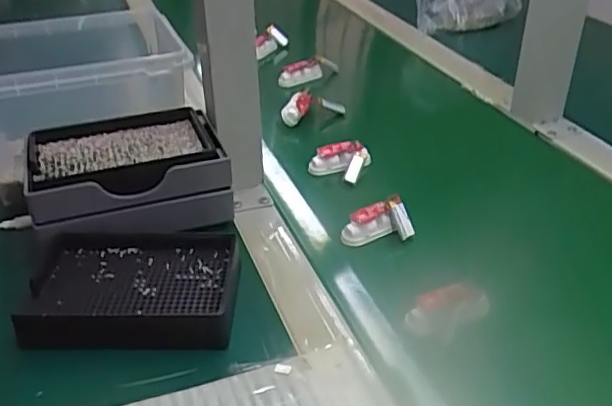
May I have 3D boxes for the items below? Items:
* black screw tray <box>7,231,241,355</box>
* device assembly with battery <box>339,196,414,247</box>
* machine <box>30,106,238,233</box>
[{"bbox_3d":[-0.122,0.059,0.444,0.145,0.029,0.096,-2,33,0],"label":"black screw tray"},{"bbox_3d":[0.057,0.018,0.516,0.057,0.033,0.016,-16,13,-5],"label":"device assembly with battery"},{"bbox_3d":[-0.144,-0.023,0.515,0.149,0.058,0.101,-11,34,-14],"label":"machine"}]

